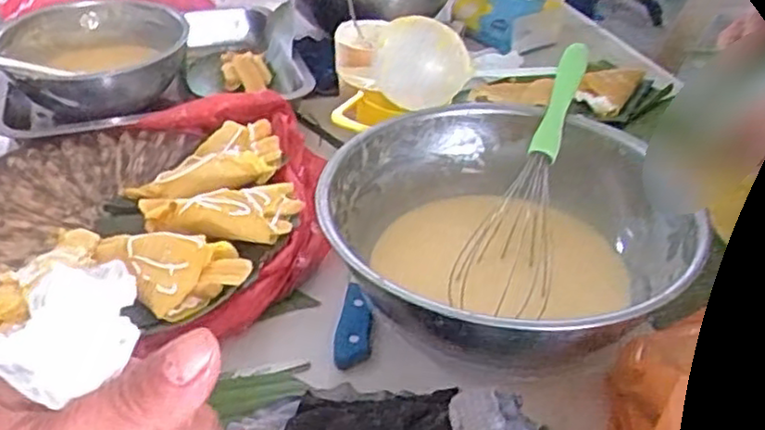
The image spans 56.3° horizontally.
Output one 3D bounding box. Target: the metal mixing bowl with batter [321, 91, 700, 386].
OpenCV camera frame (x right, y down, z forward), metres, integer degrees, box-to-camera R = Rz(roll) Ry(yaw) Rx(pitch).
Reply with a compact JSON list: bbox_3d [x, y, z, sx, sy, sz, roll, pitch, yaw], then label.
[{"bbox_3d":[0.076,0.016,0.512,0.227,0.089,0.248,0,35,0],"label":"metal mixing bowl with batter"}]

